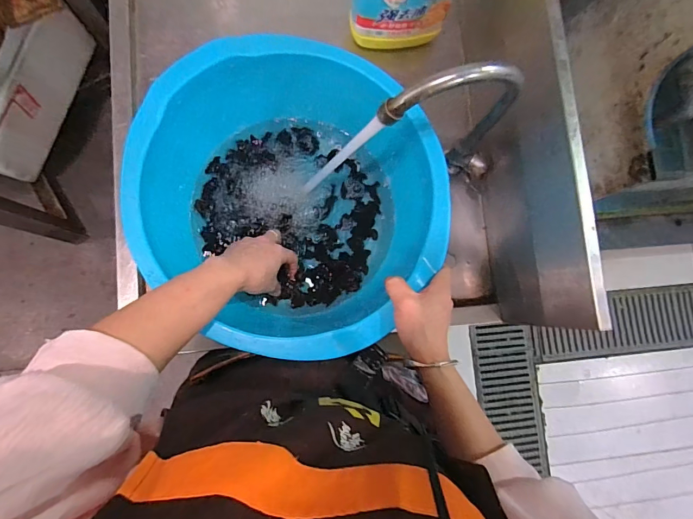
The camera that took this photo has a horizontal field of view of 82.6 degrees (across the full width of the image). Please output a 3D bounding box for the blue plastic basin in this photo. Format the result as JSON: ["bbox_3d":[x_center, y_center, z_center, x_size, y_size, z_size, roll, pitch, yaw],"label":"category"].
[{"bbox_3d":[-0.071,-0.074,0.532,0.354,0.158,0.380,1,83,-4],"label":"blue plastic basin"}]

